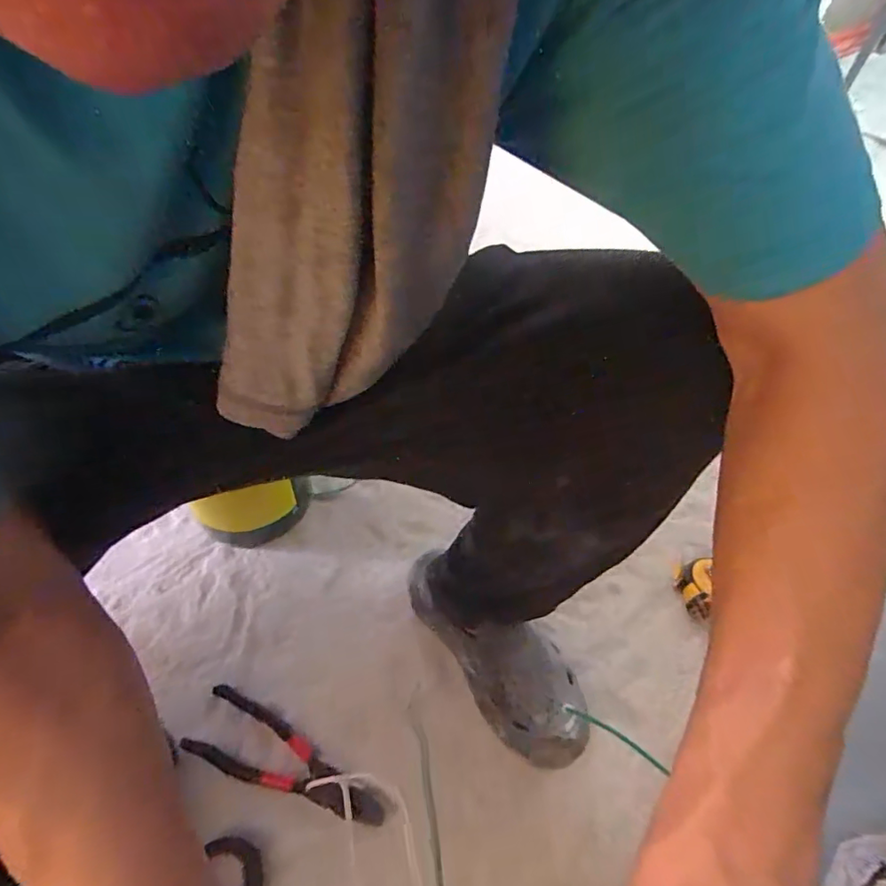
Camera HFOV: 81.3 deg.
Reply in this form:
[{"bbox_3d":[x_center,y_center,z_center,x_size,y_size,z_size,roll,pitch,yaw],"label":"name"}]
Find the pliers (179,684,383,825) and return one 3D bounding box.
[{"bbox_3d":[-0.161,0.330,0.535,0.219,0.033,0.065,21,52,11],"label":"pliers"}]

